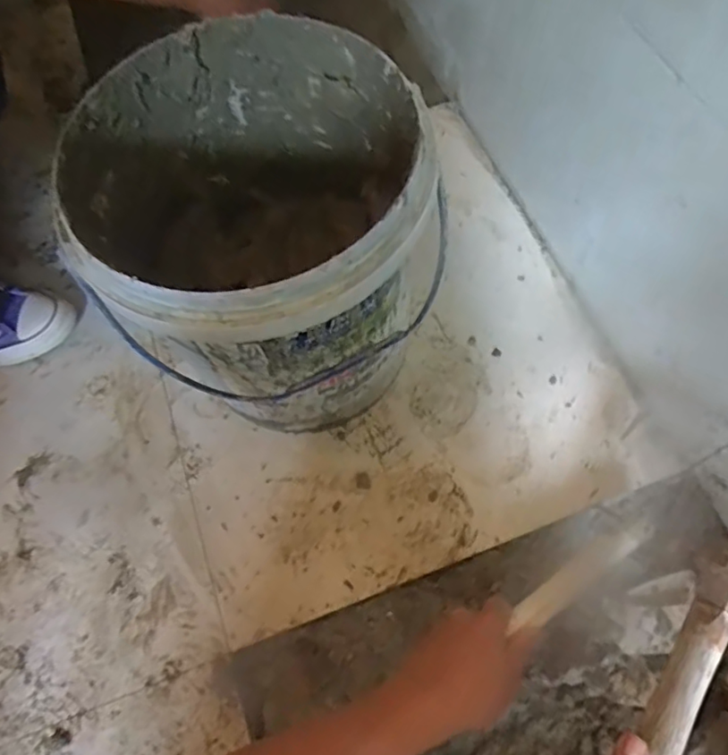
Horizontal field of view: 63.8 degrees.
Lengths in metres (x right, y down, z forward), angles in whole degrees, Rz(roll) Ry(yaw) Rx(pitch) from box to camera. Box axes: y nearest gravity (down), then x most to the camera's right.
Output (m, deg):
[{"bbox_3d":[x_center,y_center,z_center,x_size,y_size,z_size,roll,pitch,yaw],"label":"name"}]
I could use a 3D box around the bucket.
[{"bbox_3d":[-0.083,-0.119,0.560,0.276,0.281,0.276,-2,65,4],"label":"bucket"}]

